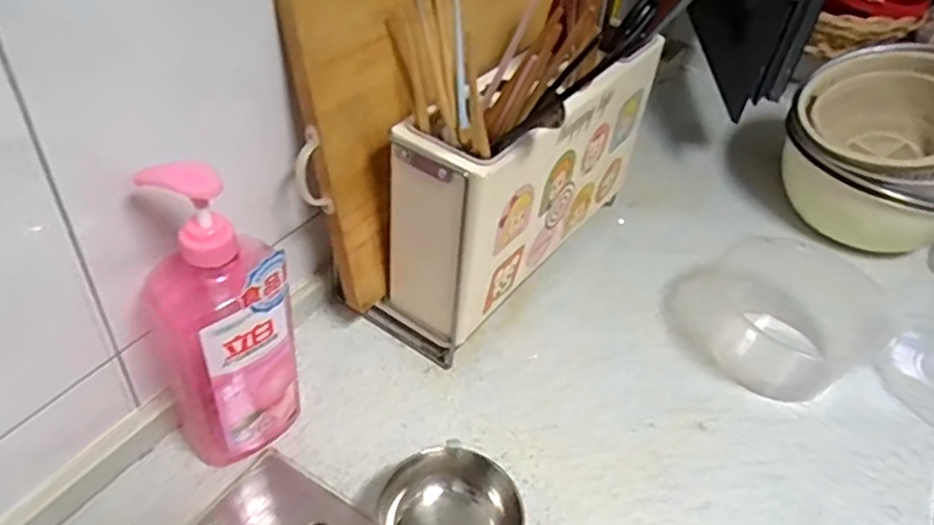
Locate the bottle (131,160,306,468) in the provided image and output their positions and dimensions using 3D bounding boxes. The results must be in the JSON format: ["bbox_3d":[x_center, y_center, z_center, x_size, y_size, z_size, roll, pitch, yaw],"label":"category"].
[{"bbox_3d":[-0.182,0.046,0.513,0.101,0.268,0.074,-19,48,-26],"label":"bottle"}]

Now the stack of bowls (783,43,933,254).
[{"bbox_3d":[0.527,-0.131,0.844,0.232,0.207,0.235,33,48,26],"label":"stack of bowls"}]

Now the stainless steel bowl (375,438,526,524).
[{"bbox_3d":[-0.013,0.201,0.512,0.108,0.072,0.103,-29,53,-34],"label":"stainless steel bowl"}]

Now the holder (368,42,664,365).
[{"bbox_3d":[0.066,-0.084,0.709,0.107,0.238,0.354,31,47,24],"label":"holder"}]

